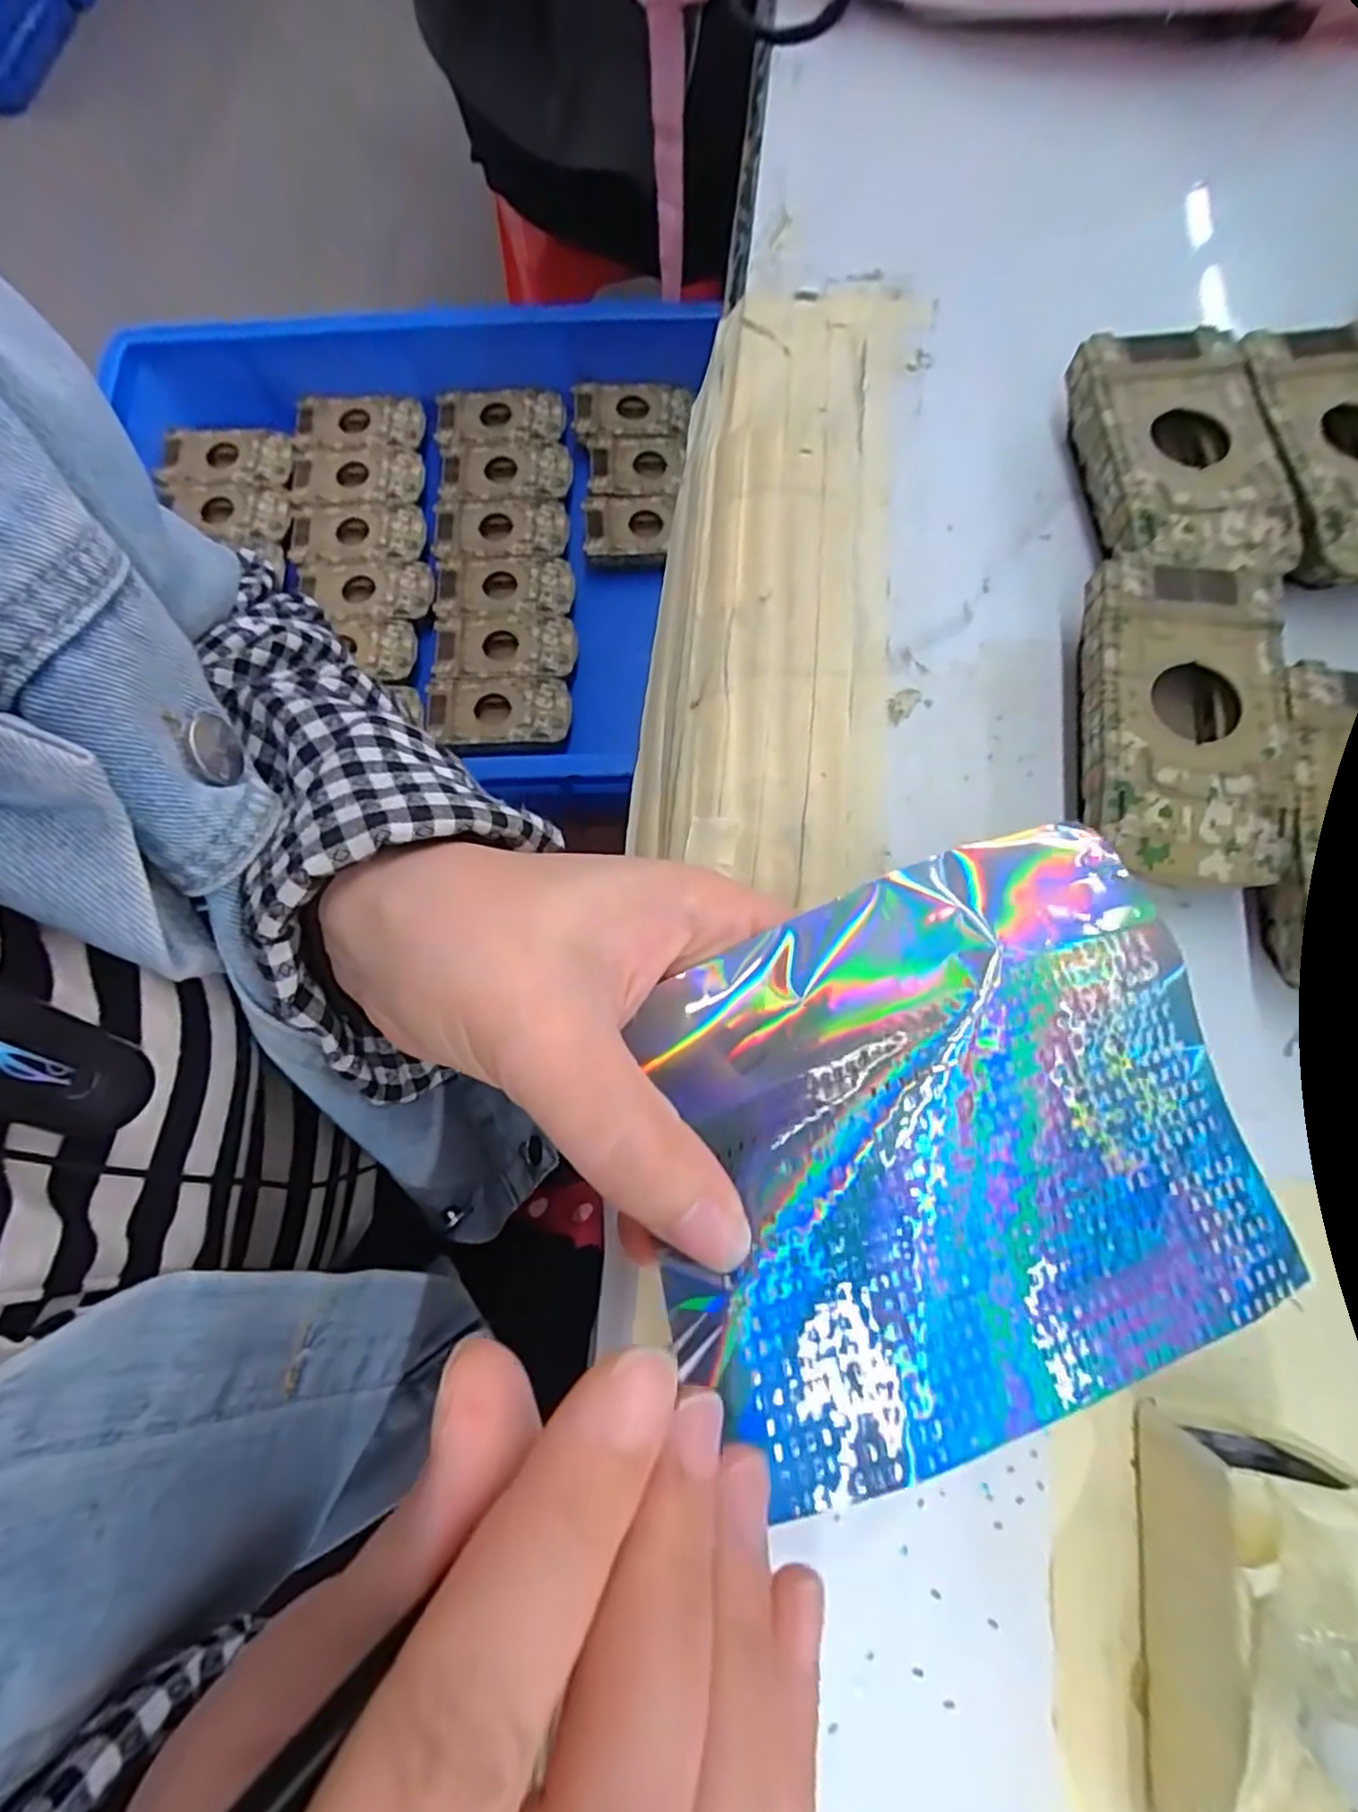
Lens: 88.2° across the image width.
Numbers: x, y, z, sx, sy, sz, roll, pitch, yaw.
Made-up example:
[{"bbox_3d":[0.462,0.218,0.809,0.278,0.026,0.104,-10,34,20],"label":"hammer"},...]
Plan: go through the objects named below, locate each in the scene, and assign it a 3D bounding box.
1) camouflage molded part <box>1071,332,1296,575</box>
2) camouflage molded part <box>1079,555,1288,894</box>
[{"bbox_3d":[0.159,-0.140,0.232,0.053,0.031,0.092,0,74,1],"label":"camouflage molded part"},{"bbox_3d":[0.141,-0.049,0.205,0.051,0.032,0.093,8,74,3],"label":"camouflage molded part"}]

